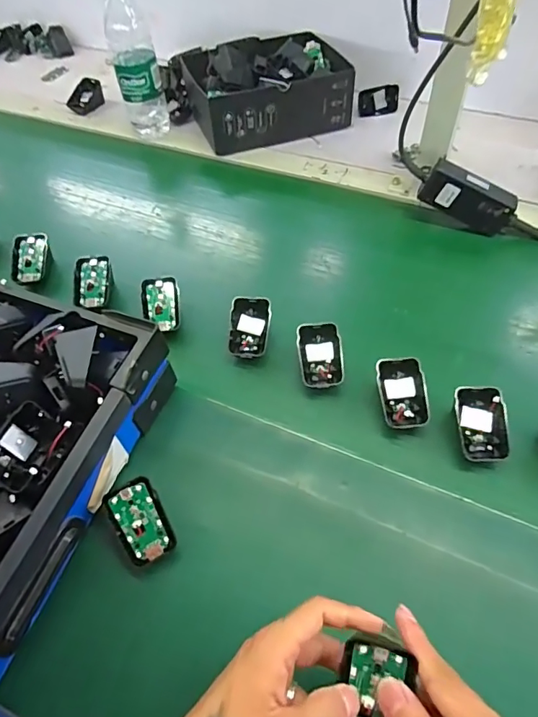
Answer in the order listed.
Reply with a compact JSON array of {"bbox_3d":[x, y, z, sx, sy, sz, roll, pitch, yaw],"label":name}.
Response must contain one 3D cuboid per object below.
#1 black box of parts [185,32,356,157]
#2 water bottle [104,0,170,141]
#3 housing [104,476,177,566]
[{"bbox_3d":[0.004,-0.450,0.793,0.253,0.091,0.183,-18,56,-10],"label":"black box of parts"},{"bbox_3d":[-0.206,-0.457,0.733,0.061,0.224,0.059,-15,55,-7],"label":"water bottle"},{"bbox_3d":[-0.110,0.138,0.405,0.042,0.011,0.067,-25,91,-19],"label":"housing"}]

